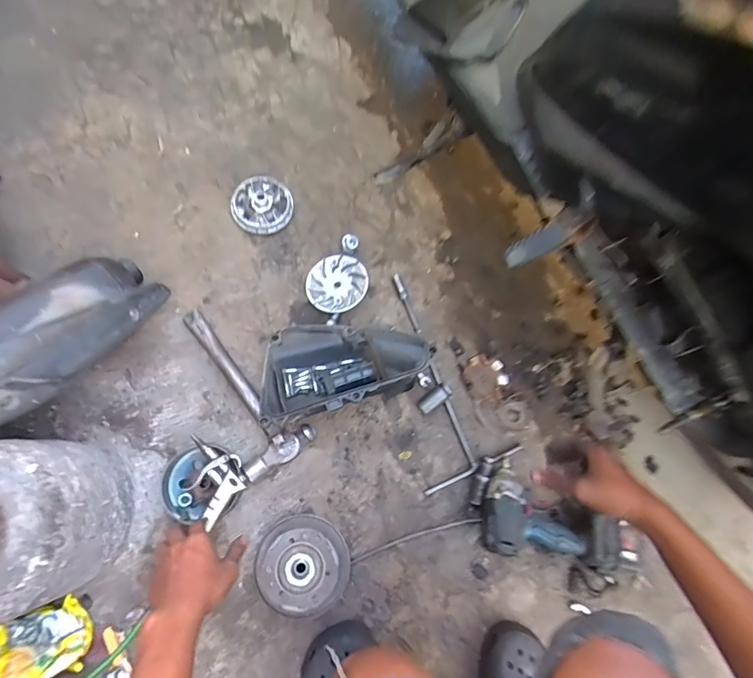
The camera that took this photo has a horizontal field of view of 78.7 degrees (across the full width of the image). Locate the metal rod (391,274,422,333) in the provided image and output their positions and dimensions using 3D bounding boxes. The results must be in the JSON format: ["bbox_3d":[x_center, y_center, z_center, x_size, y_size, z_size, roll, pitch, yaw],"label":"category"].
[{"bbox_3d":[0.054,-0.065,0.844,0.016,0.018,0.117,-20,78,-4],"label":"metal rod"}]

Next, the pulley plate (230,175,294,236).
[{"bbox_3d":[-0.210,-0.246,0.848,0.107,0.027,0.106,0,77,0],"label":"pulley plate"}]

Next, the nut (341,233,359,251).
[{"bbox_3d":[-0.049,-0.180,0.863,0.031,0.018,0.037,-20,78,-4],"label":"nut"}]

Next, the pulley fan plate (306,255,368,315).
[{"bbox_3d":[-0.071,-0.099,0.831,0.109,0.030,0.109,0,77,0],"label":"pulley fan plate"}]

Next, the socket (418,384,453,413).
[{"bbox_3d":[0.100,0.101,0.788,0.060,0.032,0.029,-40,80,-8],"label":"socket"}]

